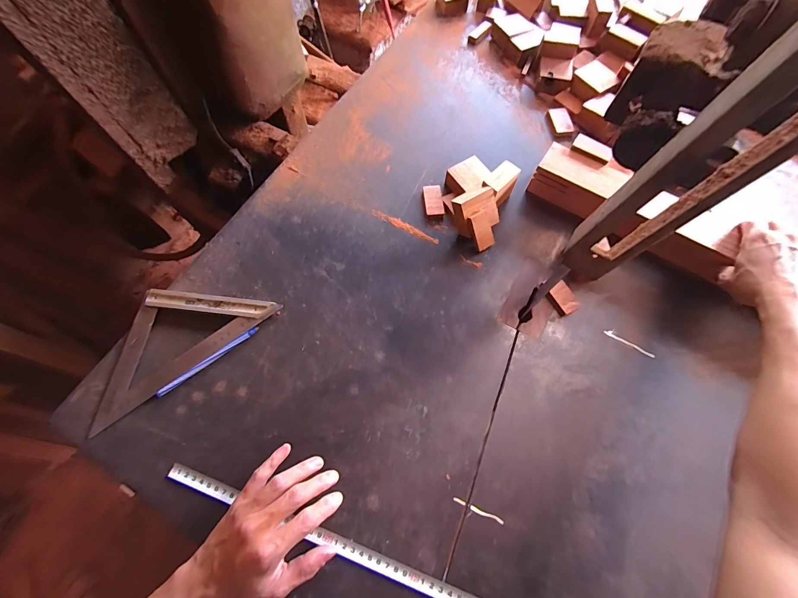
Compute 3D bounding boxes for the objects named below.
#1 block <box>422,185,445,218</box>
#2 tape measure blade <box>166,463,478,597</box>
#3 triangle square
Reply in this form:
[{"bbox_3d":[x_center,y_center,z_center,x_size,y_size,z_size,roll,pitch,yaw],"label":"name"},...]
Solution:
[{"bbox_3d":[0.053,-0.153,0.539,0.029,0.012,0.055,-6,68,-2],"label":"block"},{"bbox_3d":[-0.032,0.281,0.368,0.487,0.007,0.019,19,68,7],"label":"tape measure blade"},{"bbox_3d":[-0.300,0.043,0.454,0.248,0.014,0.121,-37,72,-14],"label":"triangle square"}]

